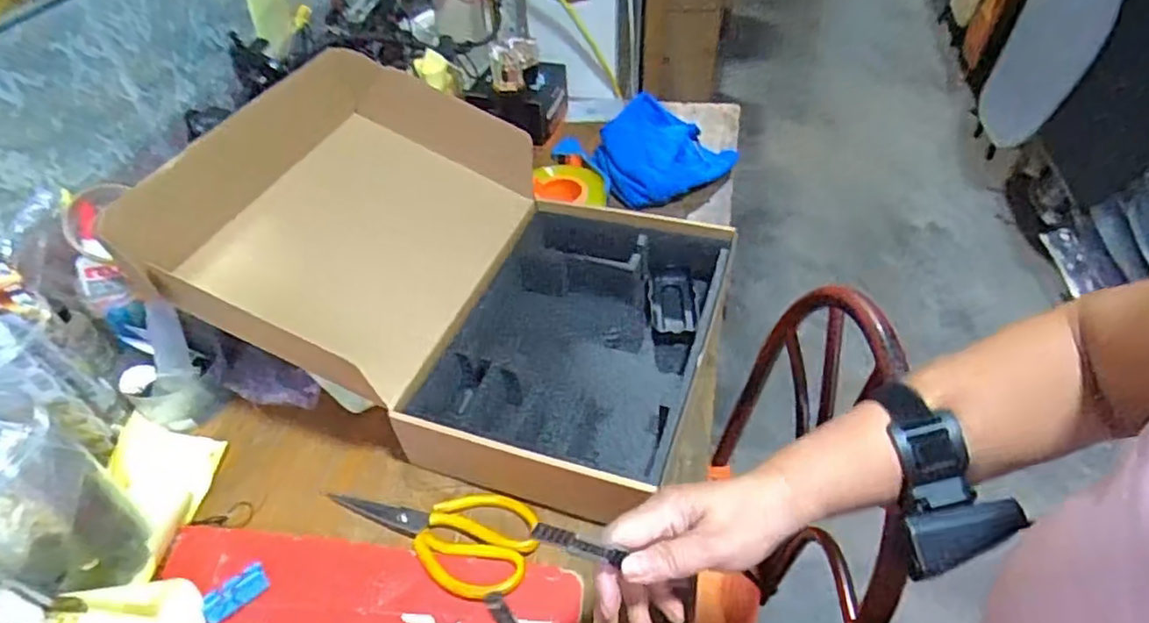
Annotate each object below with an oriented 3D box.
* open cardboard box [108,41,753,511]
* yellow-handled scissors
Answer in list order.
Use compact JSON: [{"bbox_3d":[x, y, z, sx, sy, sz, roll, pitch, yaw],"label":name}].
[{"bbox_3d":[-0.120,-0.052,0.682,0.517,0.206,0.369,14,47,16],"label":"open cardboard box"},{"bbox_3d":[-0.129,0.192,0.590,0.193,0.011,0.094,17,48,18],"label":"yellow-handled scissors"}]

